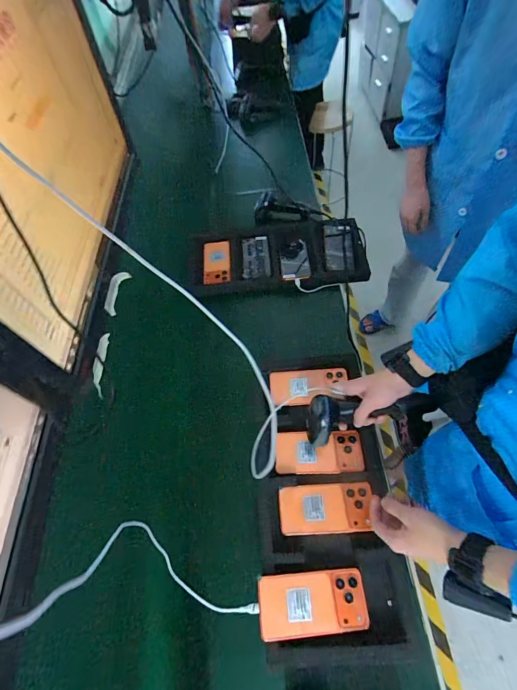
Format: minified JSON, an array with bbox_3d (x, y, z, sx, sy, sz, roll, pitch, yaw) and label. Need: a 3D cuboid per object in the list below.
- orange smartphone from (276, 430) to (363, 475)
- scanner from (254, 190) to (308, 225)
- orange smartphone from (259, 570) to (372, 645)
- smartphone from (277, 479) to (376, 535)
[{"bbox_3d":[0.113,0.199,0.609,0.158,0.016,0.074,-4,61,5],"label":"orange smartphone"},{"bbox_3d":[0.065,-0.401,0.953,0.153,0.057,0.081,-8,60,3],"label":"scanner"},{"bbox_3d":[0.083,0.391,0.493,0.161,0.019,0.077,-5,59,-1],"label":"orange smartphone"},{"bbox_3d":[0.116,0.278,0.557,0.155,0.012,0.077,-7,59,2],"label":"smartphone"}]

